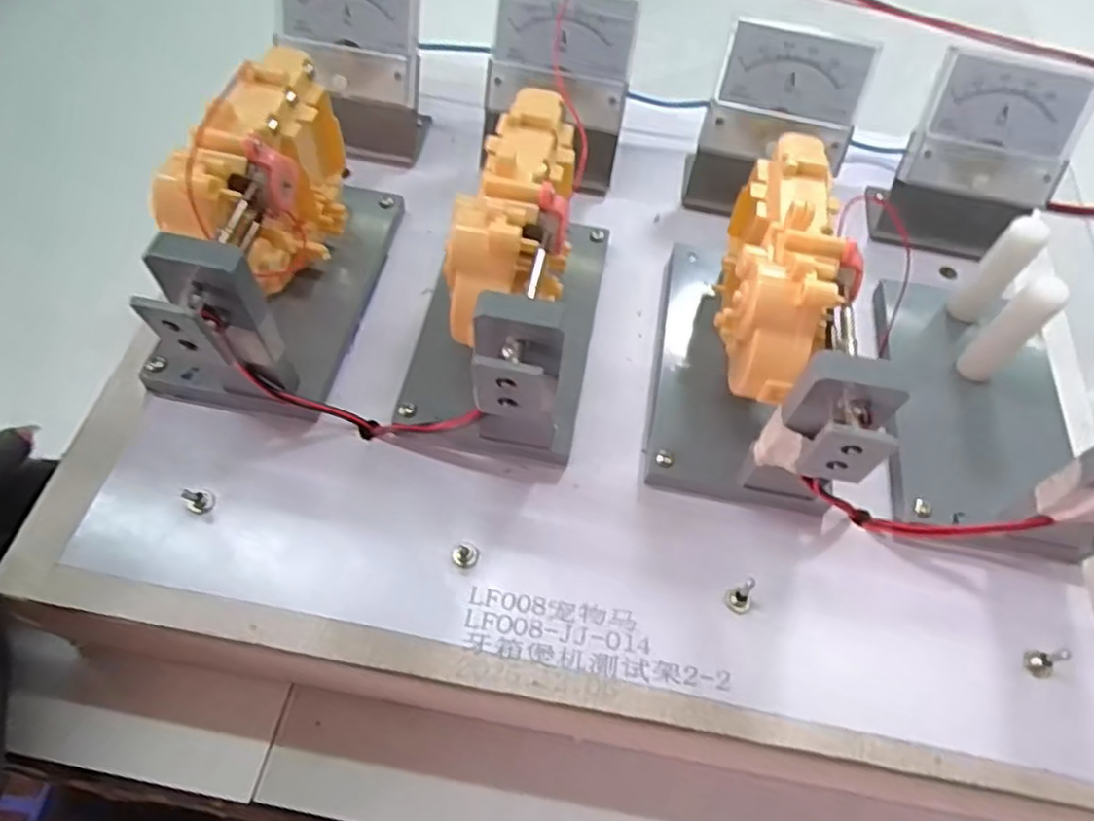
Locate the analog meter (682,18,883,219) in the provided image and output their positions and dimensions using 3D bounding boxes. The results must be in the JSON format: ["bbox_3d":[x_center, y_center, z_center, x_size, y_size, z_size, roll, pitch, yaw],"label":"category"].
[{"bbox_3d":[0.103,-0.128,0.323,0.066,0.068,0.044,18,60,7],"label":"analog meter"}]

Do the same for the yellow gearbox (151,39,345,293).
[{"bbox_3d":[-0.103,-0.082,0.264,0.031,0.073,0.094,16,59,6],"label":"yellow gearbox"}]

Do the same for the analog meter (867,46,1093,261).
[{"bbox_3d":[0.194,-0.111,0.319,0.066,0.072,0.043,13,59,4],"label":"analog meter"}]

